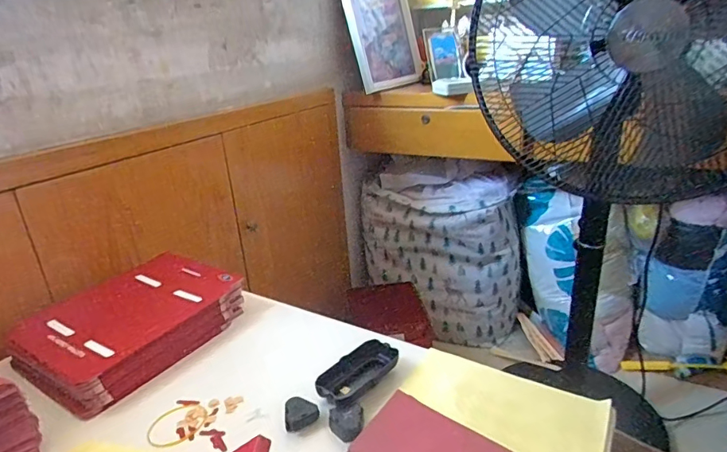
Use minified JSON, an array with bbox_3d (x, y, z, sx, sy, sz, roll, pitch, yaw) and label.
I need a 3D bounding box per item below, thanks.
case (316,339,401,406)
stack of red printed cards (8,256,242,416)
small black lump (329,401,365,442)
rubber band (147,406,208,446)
[{"bbox_3d":[-0.006,0.182,0.576,0.050,0.026,0.110,16,30,41],"label":"case"},{"bbox_3d":[-0.337,0.139,0.681,0.214,0.061,0.275,11,27,33],"label":"stack of red printed cards"},{"bbox_3d":[-0.017,0.216,0.513,0.038,0.025,0.035,-6,22,-5],"label":"small black lump"},{"bbox_3d":[-0.211,0.224,0.530,0.064,0.005,0.055,-22,28,-38],"label":"rubber band"}]

